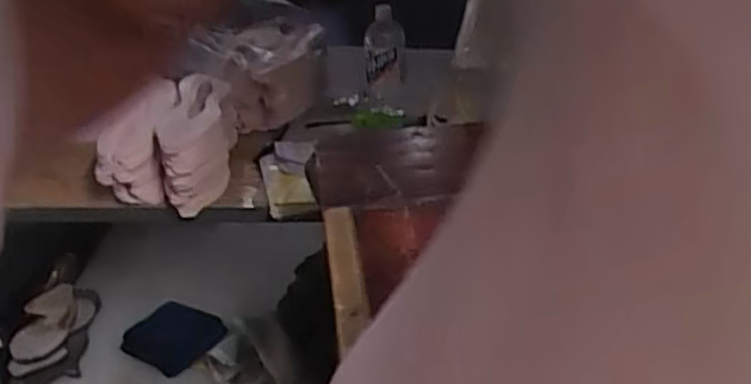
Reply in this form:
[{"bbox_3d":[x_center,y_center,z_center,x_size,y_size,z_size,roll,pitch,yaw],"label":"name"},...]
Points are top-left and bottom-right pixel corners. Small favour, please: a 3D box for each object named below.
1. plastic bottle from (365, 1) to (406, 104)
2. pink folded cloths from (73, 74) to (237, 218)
[{"bbox_3d":[0.022,-0.251,1.373,0.083,0.199,0.063,-1,31,1],"label":"plastic bottle"},{"bbox_3d":[-0.359,-0.081,1.237,0.241,0.126,0.280,-5,31,-6],"label":"pink folded cloths"}]

